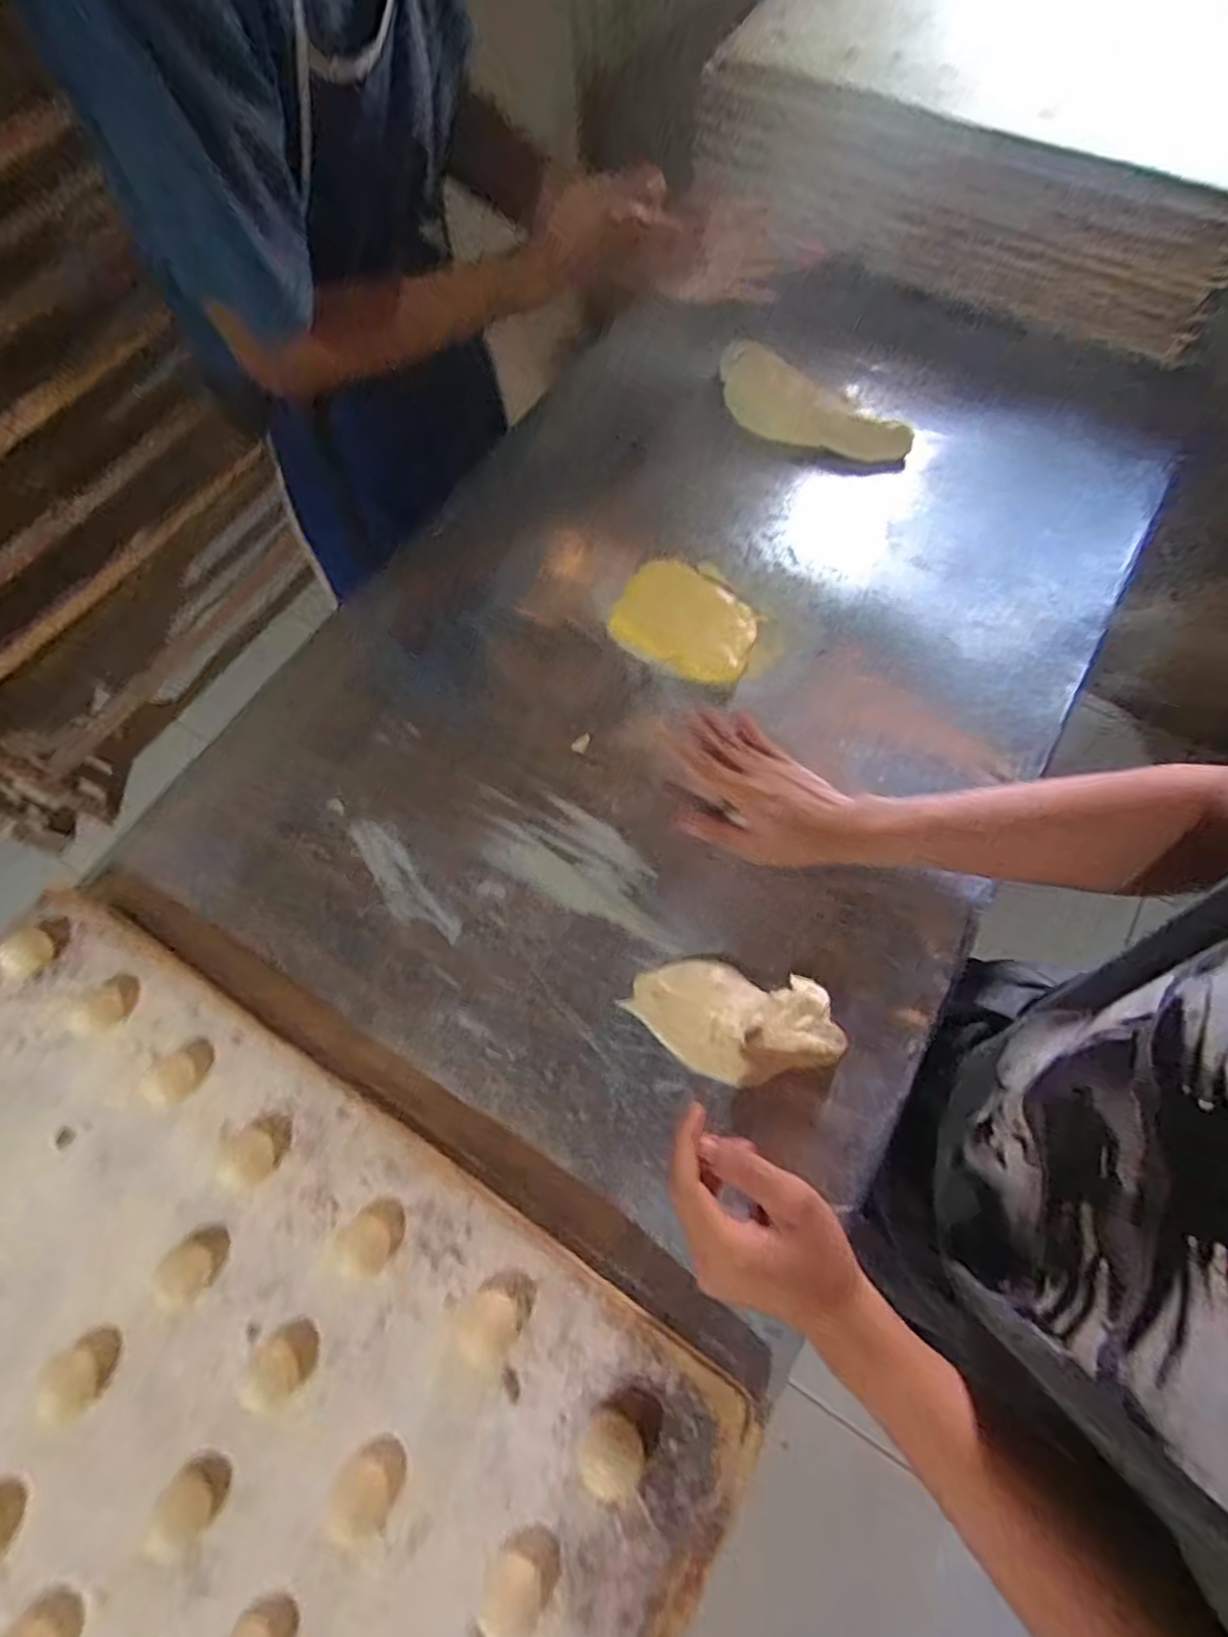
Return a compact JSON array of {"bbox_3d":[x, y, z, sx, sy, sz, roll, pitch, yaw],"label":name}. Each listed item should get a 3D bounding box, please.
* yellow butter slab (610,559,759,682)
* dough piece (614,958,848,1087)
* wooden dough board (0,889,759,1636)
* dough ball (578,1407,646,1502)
[{"bbox_3d":[0.070,-0.189,0.618,0.131,0.015,0.105,26,71,10],"label":"yellow butter slab"},{"bbox_3d":[0.088,0.148,0.476,0.153,0.033,0.079,15,69,6],"label":"dough piece"},{"bbox_3d":[-0.277,0.369,0.383,0.614,0.042,0.435,31,72,11],"label":"wooden dough board"},{"bbox_3d":[-0.001,0.359,0.366,0.036,0.022,0.034,0,69,0],"label":"dough ball"}]

